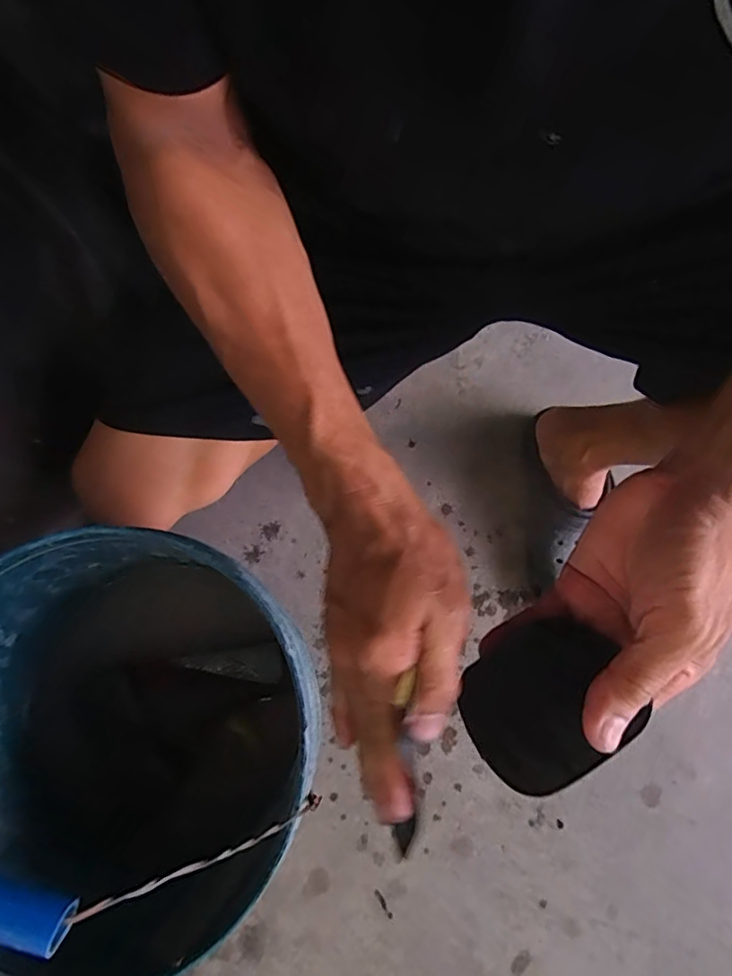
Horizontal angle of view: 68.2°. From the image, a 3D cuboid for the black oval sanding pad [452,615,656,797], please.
[{"bbox_3d":[0.091,0.107,0.275,0.081,0.004,0.071,-32,46,-2],"label":"black oval sanding pad"}]

